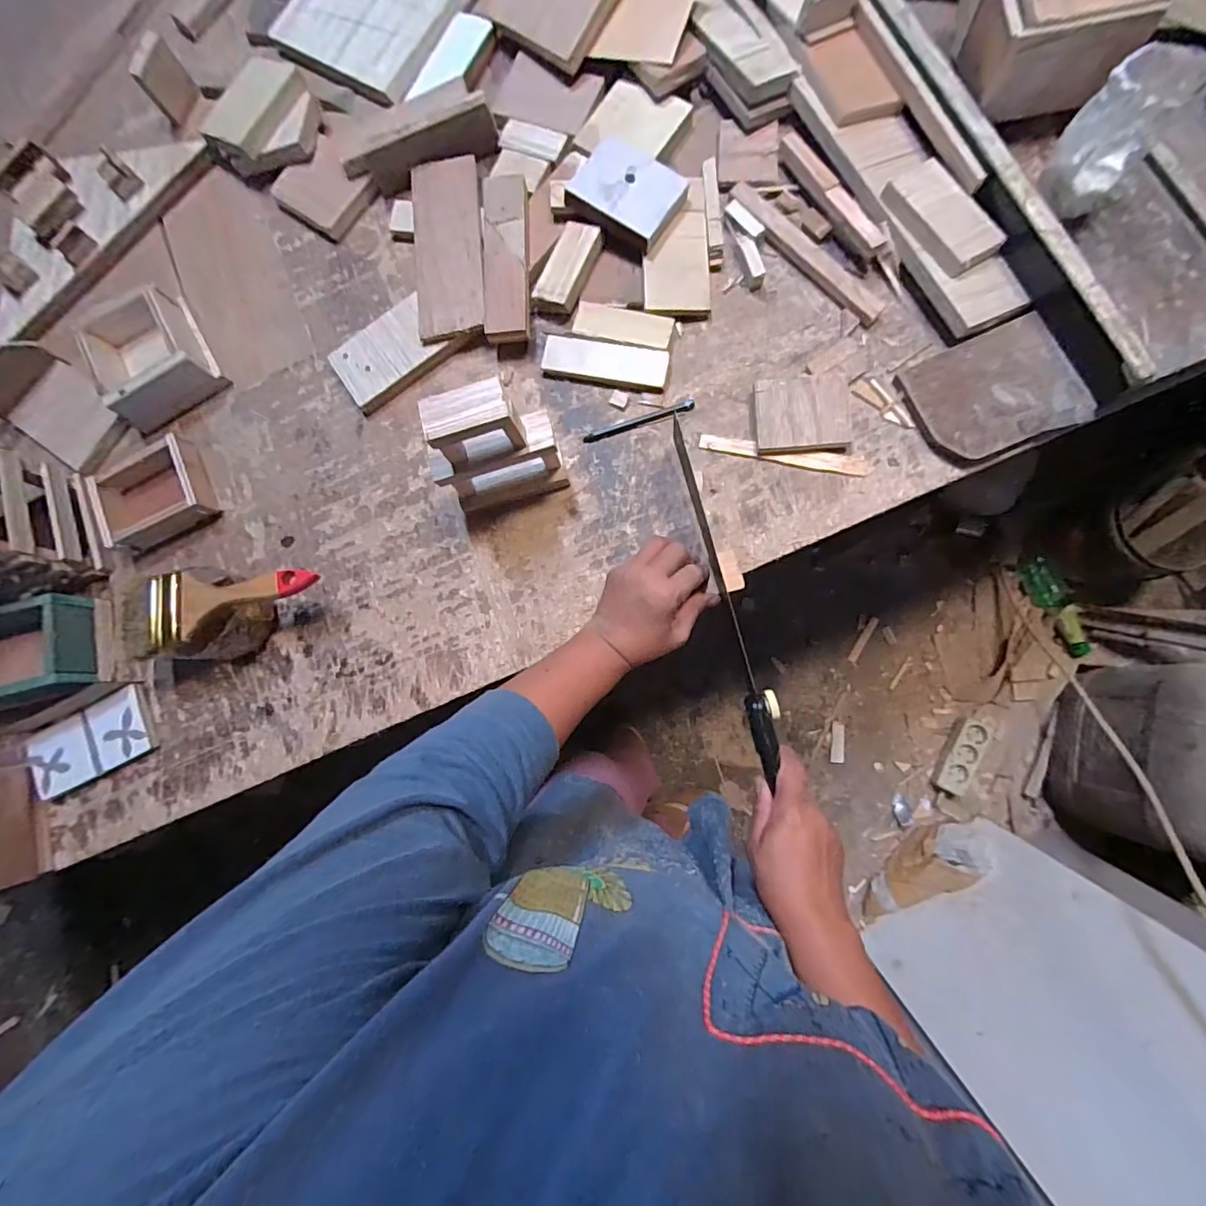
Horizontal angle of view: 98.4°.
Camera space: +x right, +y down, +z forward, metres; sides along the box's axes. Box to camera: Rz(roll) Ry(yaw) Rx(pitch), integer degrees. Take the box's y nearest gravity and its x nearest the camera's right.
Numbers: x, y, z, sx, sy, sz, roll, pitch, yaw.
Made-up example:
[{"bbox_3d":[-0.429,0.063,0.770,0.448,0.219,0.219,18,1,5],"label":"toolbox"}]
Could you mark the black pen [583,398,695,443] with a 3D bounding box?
[{"bbox_3d":[0.036,-0.183,0.524,0.114,0.006,0.012,-16,82,3],"label":"black pen"}]

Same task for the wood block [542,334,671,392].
[{"bbox_3d":[0.002,-0.245,0.533,0.127,0.015,0.039,11,84,6],"label":"wood block"}]

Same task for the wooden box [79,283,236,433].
[{"bbox_3d":[-0.494,-0.268,0.567,0.109,0.051,0.118,-32,81,1],"label":"wooden box"}]

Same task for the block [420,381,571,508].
[{"bbox_3d":[-0.096,-0.135,0.463,0.105,0.143,0.048,-14,82,3],"label":"block"}]

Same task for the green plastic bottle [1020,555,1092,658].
[{"bbox_3d":[0.935,0.005,1.073,0.055,0.047,0.216,-20,79,4],"label":"green plastic bottle"}]

